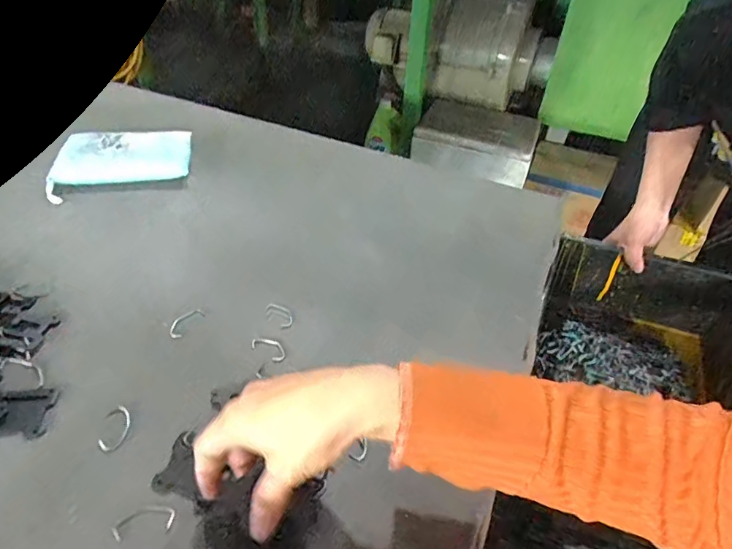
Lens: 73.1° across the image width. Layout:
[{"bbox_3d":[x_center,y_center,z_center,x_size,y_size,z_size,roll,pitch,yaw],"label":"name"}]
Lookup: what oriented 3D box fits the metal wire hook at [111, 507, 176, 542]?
[{"bbox_3d":[-0.147,0.163,0.326,0.039,0.004,0.018,-5,40,-9],"label":"metal wire hook"}]

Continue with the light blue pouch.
[{"bbox_3d":[-0.319,-0.151,0.654,0.165,0.029,0.120,-4,41,-9],"label":"light blue pouch"}]

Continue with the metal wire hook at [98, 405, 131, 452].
[{"bbox_3d":[-0.189,0.115,0.373,0.020,0.004,0.039,-6,40,-10],"label":"metal wire hook"}]

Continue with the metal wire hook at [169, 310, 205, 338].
[{"bbox_3d":[-0.168,0.043,0.459,0.019,0.004,0.037,21,43,21],"label":"metal wire hook"}]

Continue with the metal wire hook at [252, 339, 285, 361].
[{"bbox_3d":[-0.087,0.065,0.443,0.036,0.004,0.018,25,45,25],"label":"metal wire hook"}]

